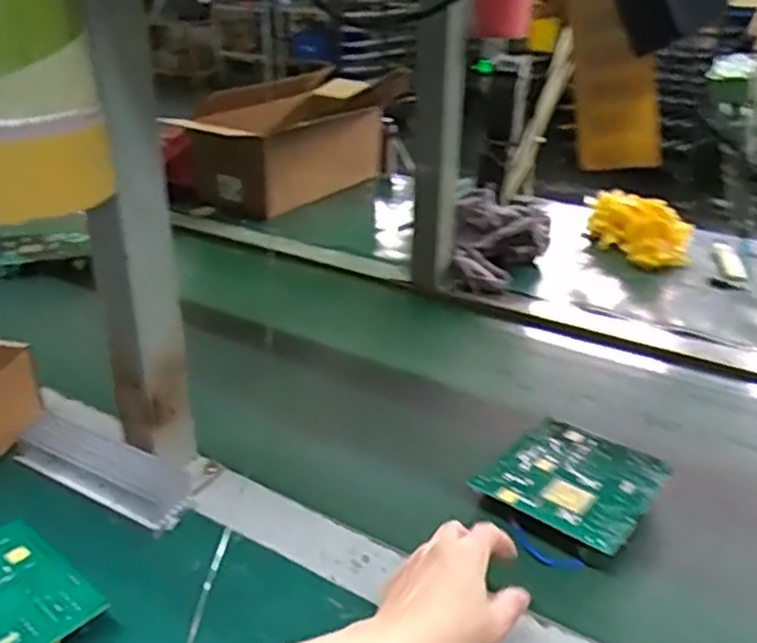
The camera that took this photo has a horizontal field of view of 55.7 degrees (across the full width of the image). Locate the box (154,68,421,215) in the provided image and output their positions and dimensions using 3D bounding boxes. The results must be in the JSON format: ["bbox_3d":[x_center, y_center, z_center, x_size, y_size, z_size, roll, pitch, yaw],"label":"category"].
[{"bbox_3d":[-0.130,-0.331,1.318,0.204,0.182,0.474,18,33,31],"label":"box"}]

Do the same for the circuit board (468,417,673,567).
[{"bbox_3d":[0.152,0.132,0.558,0.111,0.034,0.132,21,31,36],"label":"circuit board"}]

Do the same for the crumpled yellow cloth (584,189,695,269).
[{"bbox_3d":[0.375,-0.141,1.035,0.089,0.068,0.161,-9,29,-16],"label":"crumpled yellow cloth"}]

